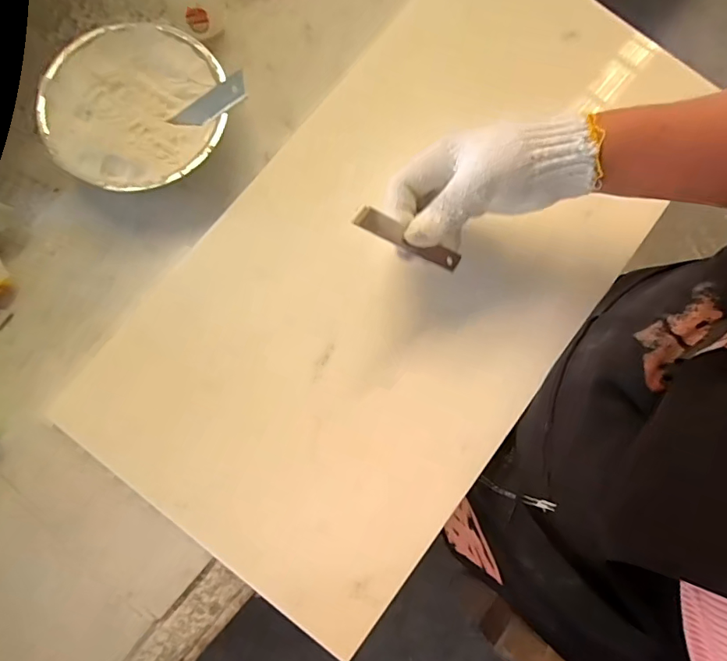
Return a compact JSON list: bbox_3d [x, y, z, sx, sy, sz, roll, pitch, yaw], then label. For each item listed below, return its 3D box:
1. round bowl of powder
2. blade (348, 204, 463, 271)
[{"bbox_3d":[-0.187,-0.184,0.405,0.138,0.047,0.145,1,79,-4],"label":"round bowl of powder"},{"bbox_3d":[0.034,-0.063,0.342,0.097,0.008,0.016,21,78,-32],"label":"blade"}]

